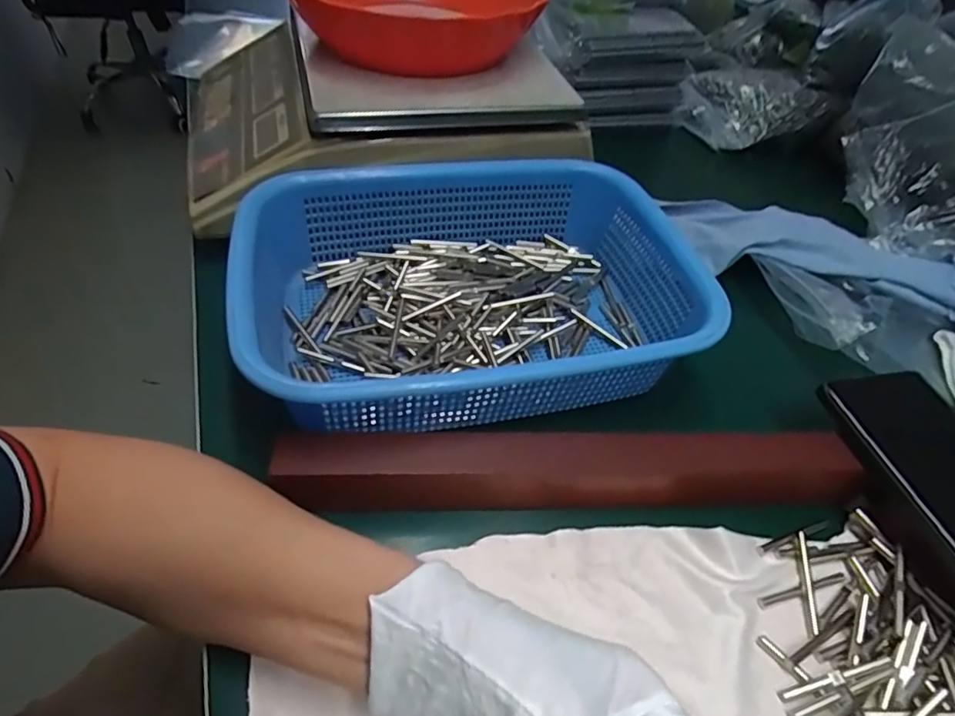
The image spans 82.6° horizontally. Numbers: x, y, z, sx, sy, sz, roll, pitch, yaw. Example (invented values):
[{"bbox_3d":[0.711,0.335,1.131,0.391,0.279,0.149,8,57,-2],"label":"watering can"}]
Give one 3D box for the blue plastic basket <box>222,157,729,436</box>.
[{"bbox_3d":[-0.003,-0.045,0.362,0.275,0.075,0.197,-8,50,-11],"label":"blue plastic basket"}]

